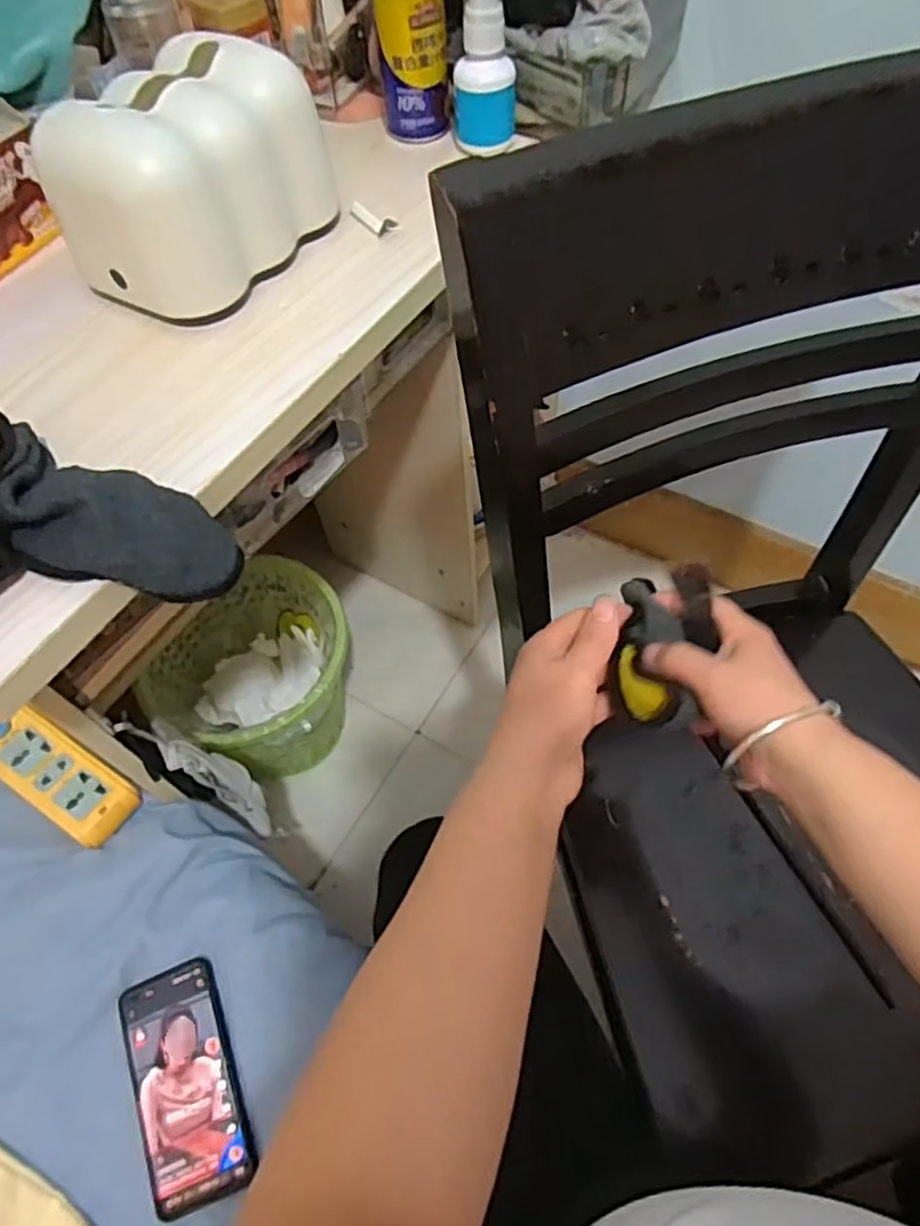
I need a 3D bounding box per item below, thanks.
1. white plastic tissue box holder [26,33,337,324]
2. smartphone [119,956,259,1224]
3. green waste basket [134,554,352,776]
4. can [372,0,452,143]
[{"bbox_3d":[-0.183,-0.307,0.499,0.107,0.109,0.176,27,64,18],"label":"white plastic tissue box holder"},{"bbox_3d":[-0.201,0.341,0.516,0.076,0.012,0.151,-22,60,-10],"label":"smartphone"},{"bbox_3d":[-0.271,0.099,1.020,0.253,0.274,0.262,-1,59,2],"label":"green waste basket"},{"bbox_3d":[-0.038,-0.466,0.594,0.057,0.117,0.052,-1,59,2],"label":"can"}]

